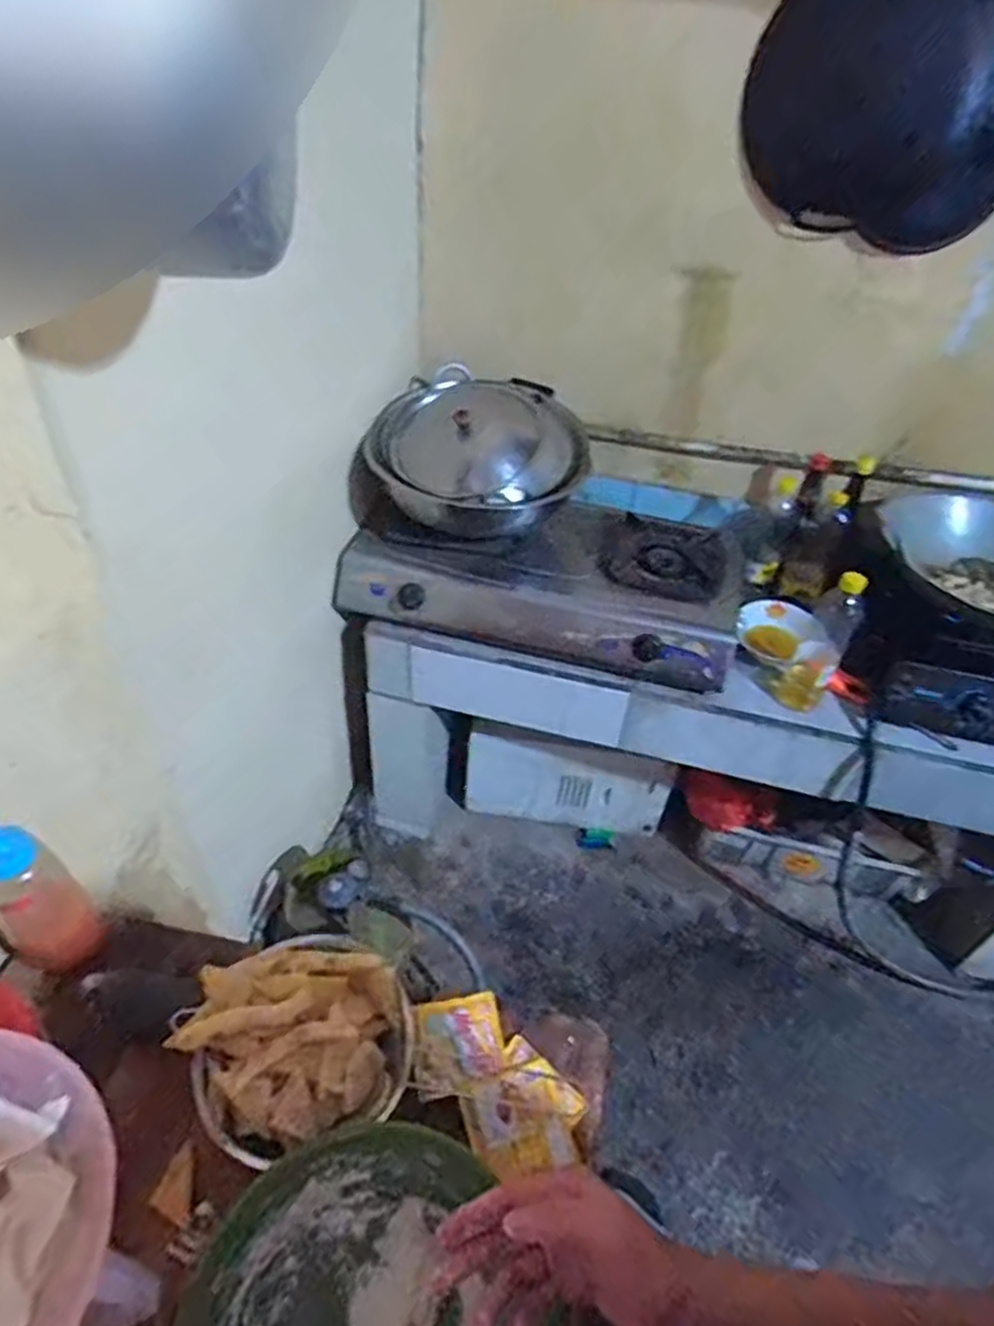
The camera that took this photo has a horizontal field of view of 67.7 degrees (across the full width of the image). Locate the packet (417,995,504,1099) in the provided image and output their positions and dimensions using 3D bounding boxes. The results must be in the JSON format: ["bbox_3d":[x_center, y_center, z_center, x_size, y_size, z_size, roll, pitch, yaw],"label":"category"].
[{"bbox_3d":[-0.034,0.344,0.672,0.079,0.016,0.085,-4,44,-10],"label":"packet"}]

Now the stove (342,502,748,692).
[{"bbox_3d":[0.083,-0.183,1.345,0.676,0.175,0.355,13,44,8],"label":"stove"}]

